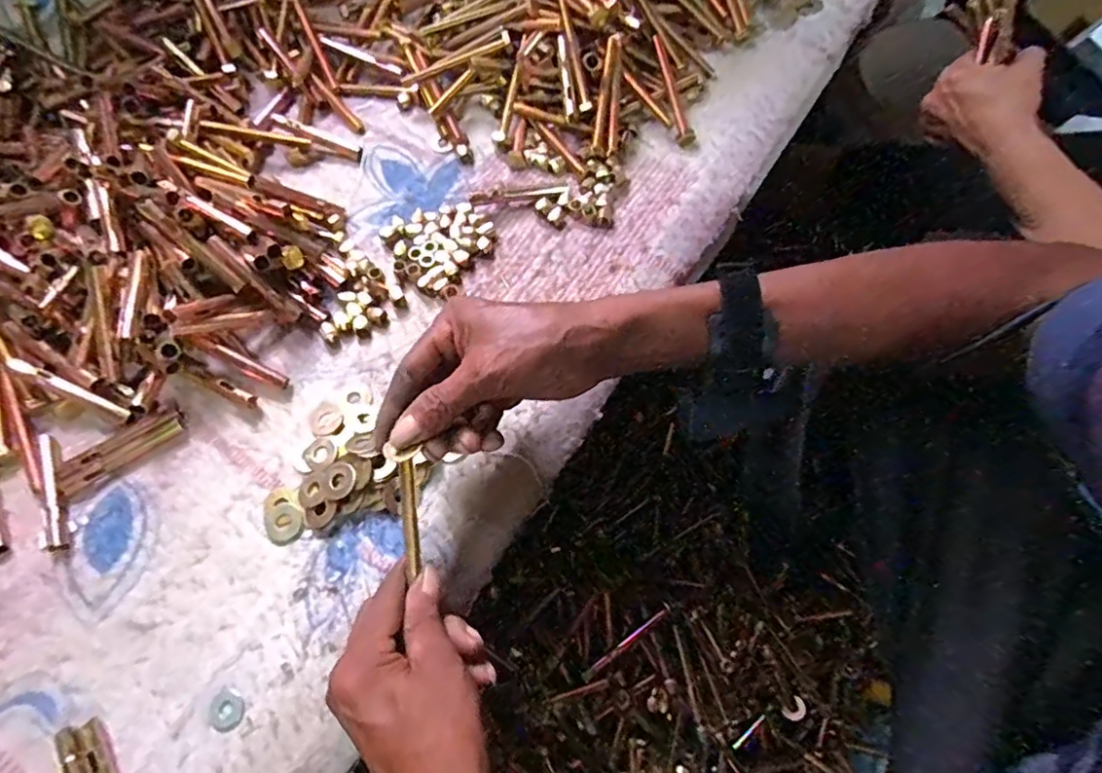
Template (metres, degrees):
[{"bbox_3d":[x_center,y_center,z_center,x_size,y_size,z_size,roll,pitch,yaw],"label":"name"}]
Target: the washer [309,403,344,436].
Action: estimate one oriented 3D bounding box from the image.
[{"bbox_3d":[-0.162,0.024,0.418,0.024,0.005,0.026,0,68,-1],"label":"washer"}]

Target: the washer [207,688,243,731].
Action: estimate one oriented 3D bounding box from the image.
[{"bbox_3d":[-0.192,0.190,0.341,0.020,0.004,0.021,0,68,-1],"label":"washer"}]

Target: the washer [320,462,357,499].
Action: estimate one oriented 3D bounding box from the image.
[{"bbox_3d":[-0.143,0.063,0.391,0.027,0.004,0.023,22,75,24],"label":"washer"}]

